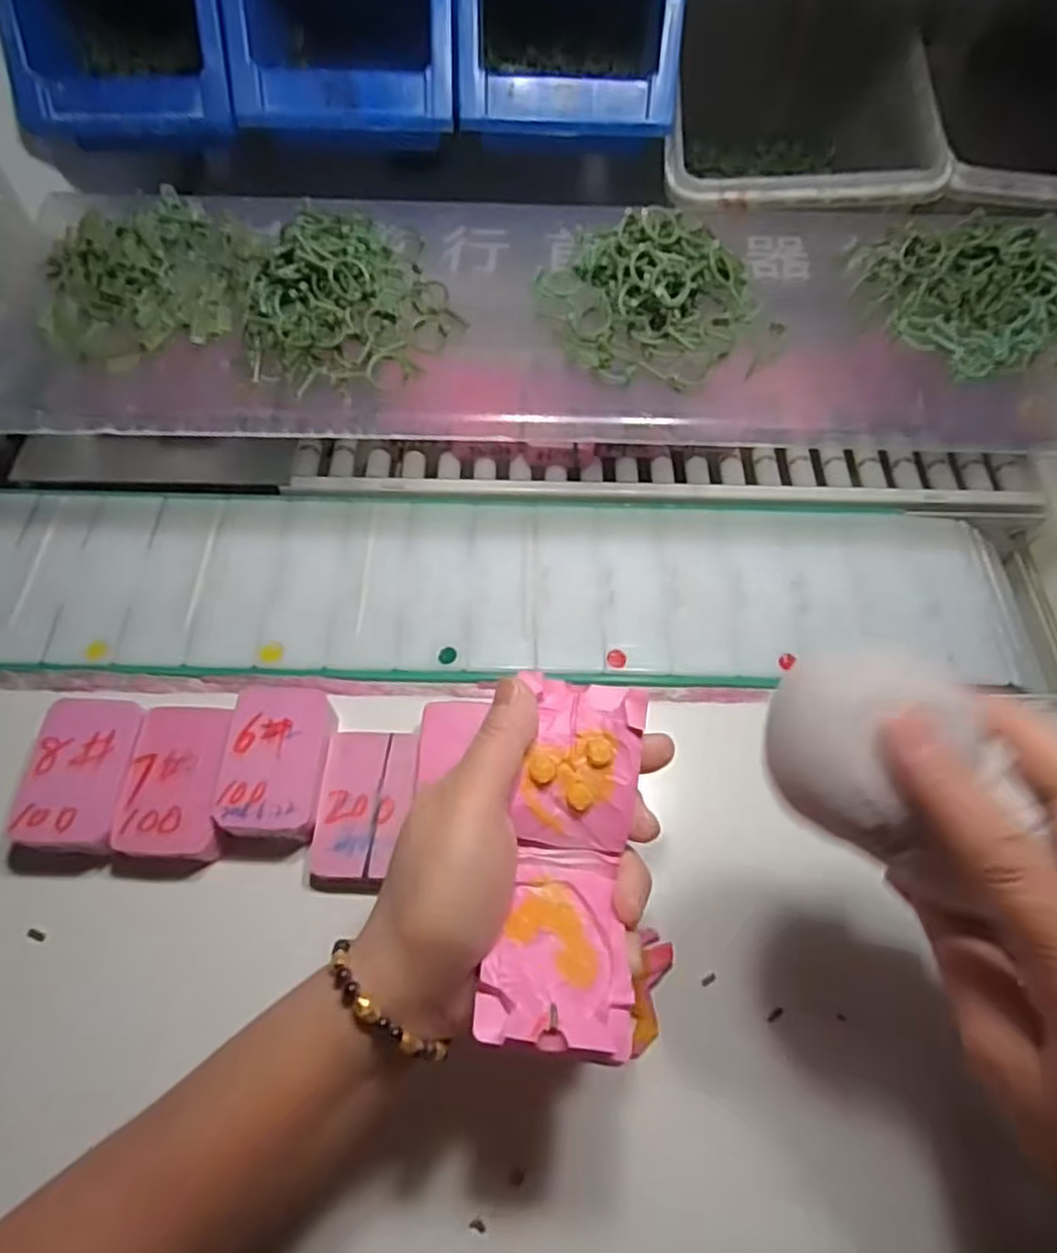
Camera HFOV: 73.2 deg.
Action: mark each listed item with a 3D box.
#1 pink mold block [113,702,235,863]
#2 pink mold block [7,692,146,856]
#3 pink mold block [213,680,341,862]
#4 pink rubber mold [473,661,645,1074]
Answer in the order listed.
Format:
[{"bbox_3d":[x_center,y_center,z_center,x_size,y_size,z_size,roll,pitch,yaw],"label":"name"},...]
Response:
[{"bbox_3d":[-0.170,0.078,0.351,0.044,0.024,0.071,2,63,-1],"label":"pink mold block"},{"bbox_3d":[-0.214,0.073,0.348,0.046,0.028,0.071,1,63,-2],"label":"pink mold block"},{"bbox_3d":[-0.124,0.072,0.353,0.048,0.025,0.080,6,63,1],"label":"pink mold block"},{"bbox_3d":[0.017,0.086,0.272,0.048,0.031,0.131,9,61,2],"label":"pink rubber mold"}]

